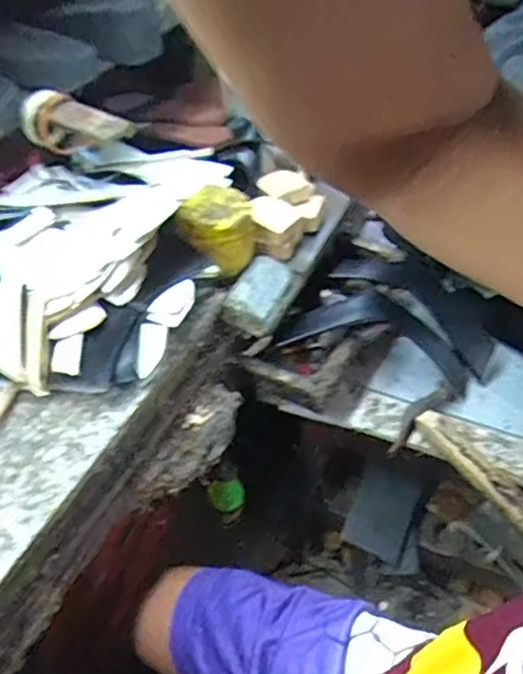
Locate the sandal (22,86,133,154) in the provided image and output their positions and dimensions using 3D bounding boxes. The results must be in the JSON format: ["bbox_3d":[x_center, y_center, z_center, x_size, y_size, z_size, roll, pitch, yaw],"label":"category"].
[{"bbox_3d":[-0.194,-0.221,0.666,0.122,0.053,0.055,17,48,15],"label":"sandal"}]

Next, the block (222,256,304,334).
[{"bbox_3d":[0.001,-0.050,0.766,0.061,0.037,0.111,20,49,18],"label":"block"}]

